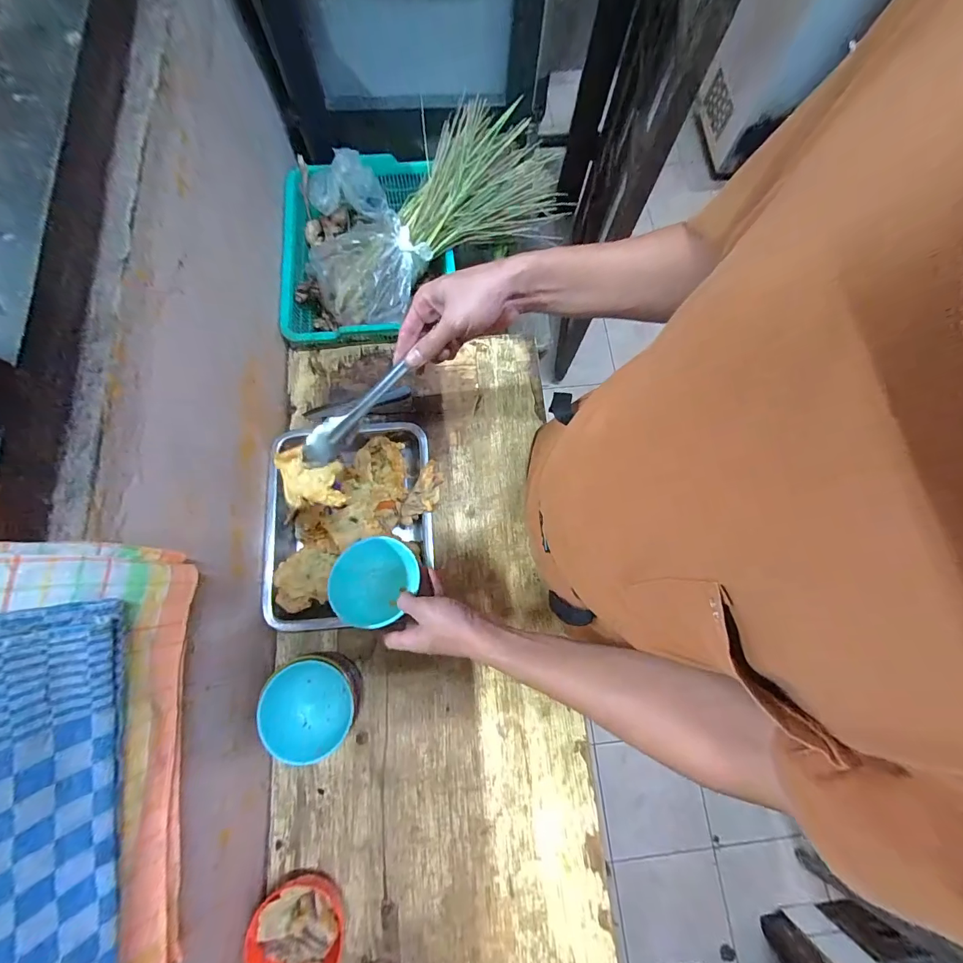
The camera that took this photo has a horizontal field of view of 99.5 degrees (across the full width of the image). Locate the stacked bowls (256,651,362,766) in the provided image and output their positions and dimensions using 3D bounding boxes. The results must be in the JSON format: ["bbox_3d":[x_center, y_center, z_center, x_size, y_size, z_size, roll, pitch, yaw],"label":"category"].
[{"bbox_3d":[-0.227,0.295,0.547,0.106,0.092,0.110,0,75,0],"label":"stacked bowls"}]

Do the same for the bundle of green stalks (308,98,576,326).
[{"bbox_3d":[-0.099,-0.495,0.726,0.456,0.119,0.288,-27,77,-7],"label":"bundle of green stalks"}]

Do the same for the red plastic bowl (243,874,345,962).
[{"bbox_3d":[-0.226,0.549,0.499,0.108,0.055,0.104,0,75,0],"label":"red plastic bowl"}]

